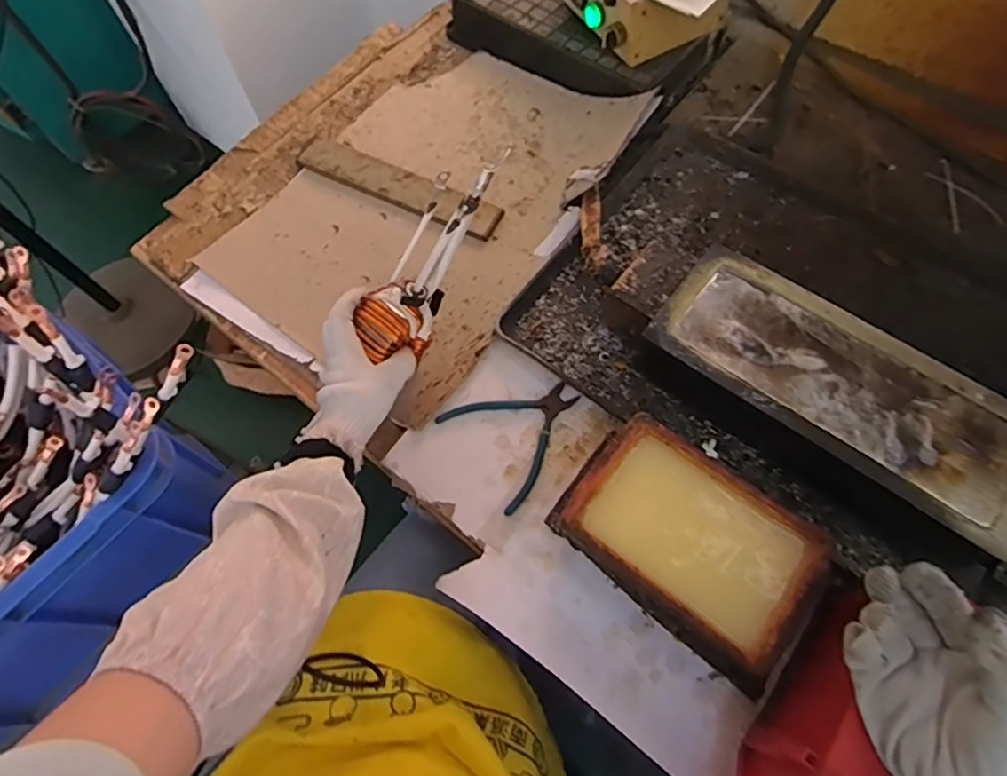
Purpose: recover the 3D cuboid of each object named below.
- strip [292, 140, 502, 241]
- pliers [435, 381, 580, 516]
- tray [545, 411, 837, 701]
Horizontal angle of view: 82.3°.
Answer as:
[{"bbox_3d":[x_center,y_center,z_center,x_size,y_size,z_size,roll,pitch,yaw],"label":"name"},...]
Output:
[{"bbox_3d":[-0.142,-0.271,0.774,0.300,0.018,0.053,25,68,15],"label":"strip"},{"bbox_3d":[0.021,0.044,0.605,0.132,0.008,0.125,-34,67,-12],"label":"pliers"},{"bbox_3d":[0.172,0.142,0.522,0.228,0.067,0.139,36,71,18],"label":"tray"}]

